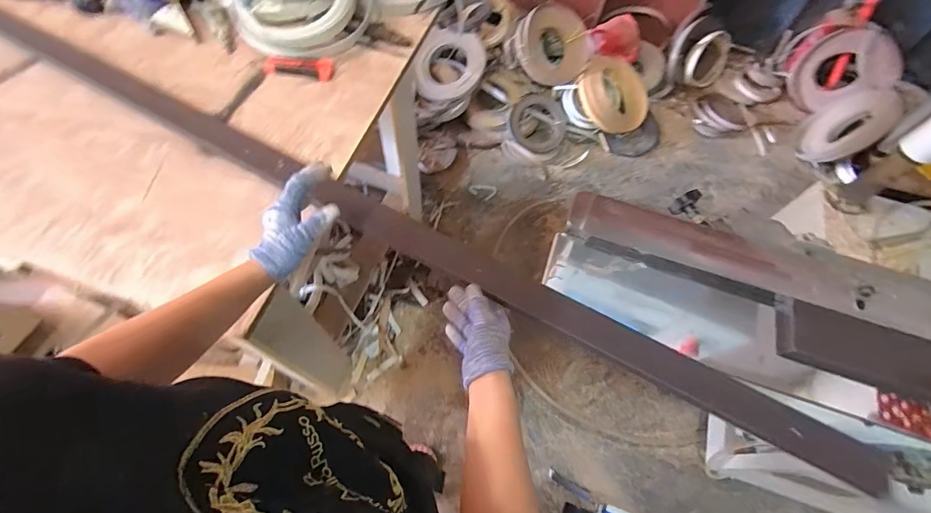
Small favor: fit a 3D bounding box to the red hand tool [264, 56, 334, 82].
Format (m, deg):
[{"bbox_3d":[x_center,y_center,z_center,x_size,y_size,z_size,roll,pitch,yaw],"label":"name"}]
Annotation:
[{"bbox_3d":[-0.286,-0.325,0.705,0.121,0.023,0.030,15,63,5],"label":"red hand tool"}]

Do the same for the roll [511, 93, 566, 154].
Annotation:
[{"bbox_3d":[0.290,-0.526,1.633,0.215,0.018,0.224,0,91,-4],"label":"roll"}]

